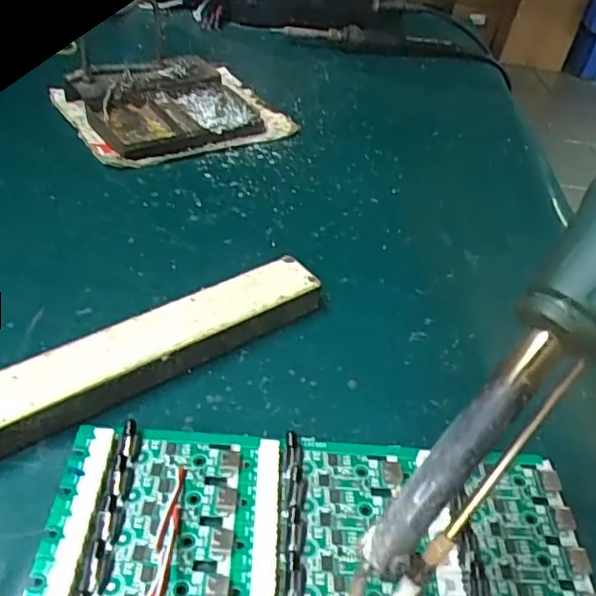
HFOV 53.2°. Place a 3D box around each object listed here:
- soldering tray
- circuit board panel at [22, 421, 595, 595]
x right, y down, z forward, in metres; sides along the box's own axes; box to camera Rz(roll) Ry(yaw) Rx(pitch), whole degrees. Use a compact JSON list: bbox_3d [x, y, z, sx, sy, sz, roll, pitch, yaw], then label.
[{"bbox_3d":[-0.090,-0.144,0.442,0.148,0.032,0.108,-19,47,-28],"label":"soldering tray"},{"bbox_3d":[0.009,0.091,0.201,0.189,0.008,0.101,4,40,-4],"label":"circuit board panel"}]

